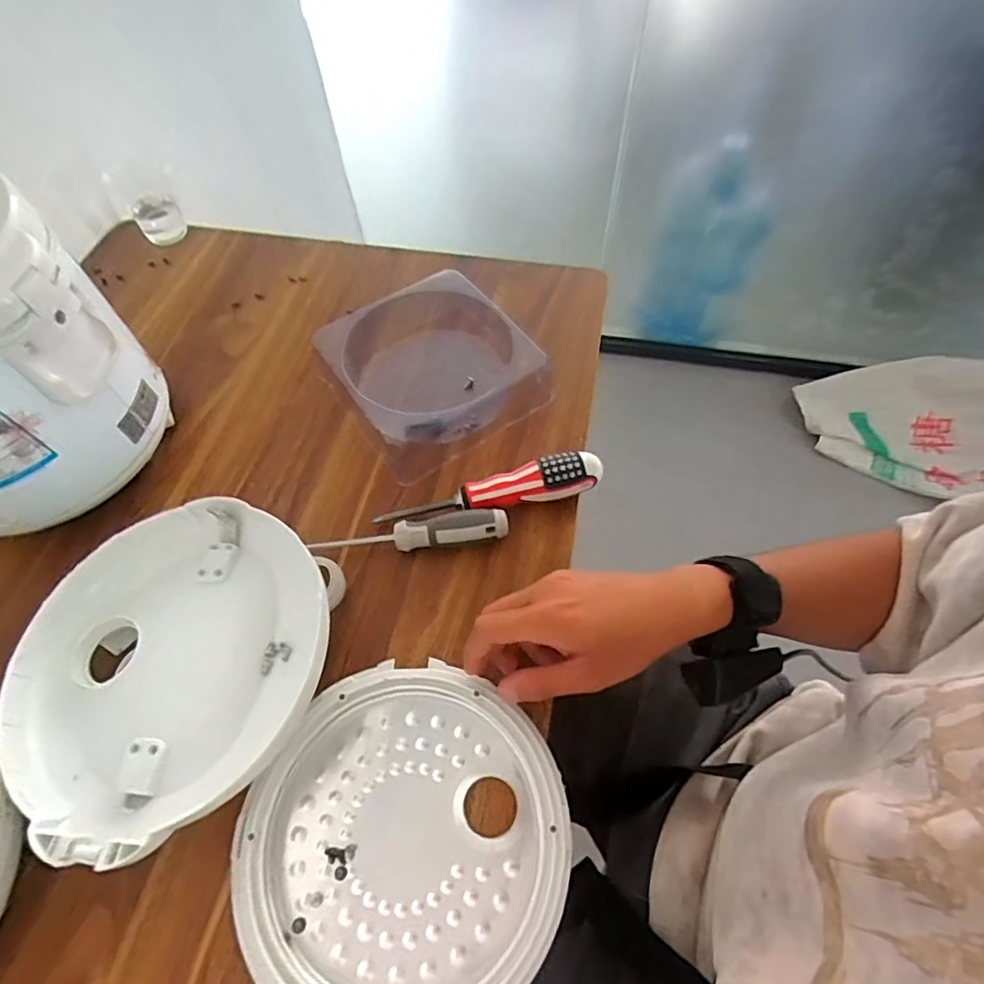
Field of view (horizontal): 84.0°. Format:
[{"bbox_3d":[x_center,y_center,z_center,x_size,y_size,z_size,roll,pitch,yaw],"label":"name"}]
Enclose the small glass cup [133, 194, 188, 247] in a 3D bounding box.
[{"bbox_3d":[-0.399,-0.328,0.658,0.050,0.032,0.052,-28,62,-14],"label":"small glass cup"}]

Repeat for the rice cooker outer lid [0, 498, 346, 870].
[{"bbox_3d":[-0.211,0.112,0.372,0.192,0.061,0.208,-1,59,2],"label":"rice cooker outer lid"}]

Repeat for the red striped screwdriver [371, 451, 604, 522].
[{"bbox_3d":[-0.001,-0.002,0.442,0.176,0.036,0.030,-7,59,-2],"label":"red striped screwdriver"}]

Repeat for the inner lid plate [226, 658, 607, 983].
[{"bbox_3d":[-0.053,0.208,0.331,0.185,0.021,0.190,-1,59,2],"label":"inner lid plate"}]

